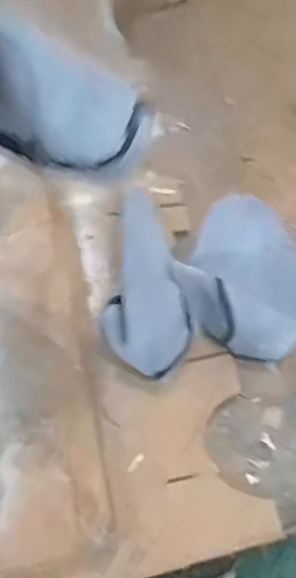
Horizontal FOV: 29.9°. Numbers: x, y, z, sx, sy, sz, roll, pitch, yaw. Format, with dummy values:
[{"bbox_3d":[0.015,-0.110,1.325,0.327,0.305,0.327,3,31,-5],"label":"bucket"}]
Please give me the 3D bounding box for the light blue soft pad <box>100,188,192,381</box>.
[{"bbox_3d":[-0.012,-0.004,0.737,0.109,0.048,0.246,-8,65,-4],"label":"light blue soft pad"}]

